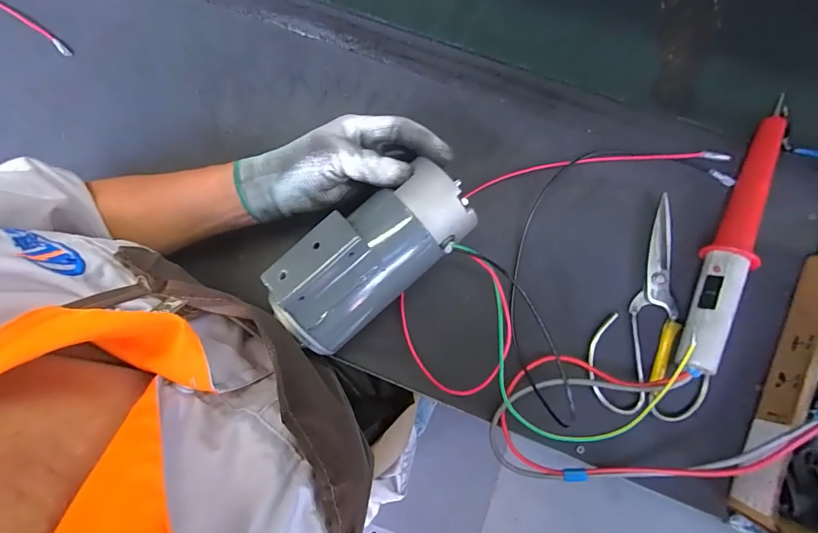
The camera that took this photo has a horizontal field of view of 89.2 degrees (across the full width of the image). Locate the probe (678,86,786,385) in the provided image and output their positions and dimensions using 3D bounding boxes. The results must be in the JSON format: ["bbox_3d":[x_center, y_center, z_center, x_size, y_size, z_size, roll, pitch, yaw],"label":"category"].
[{"bbox_3d":[0.293,-0.028,0.375,0.032,0.039,0.257,24,81,6],"label":"probe"}]

